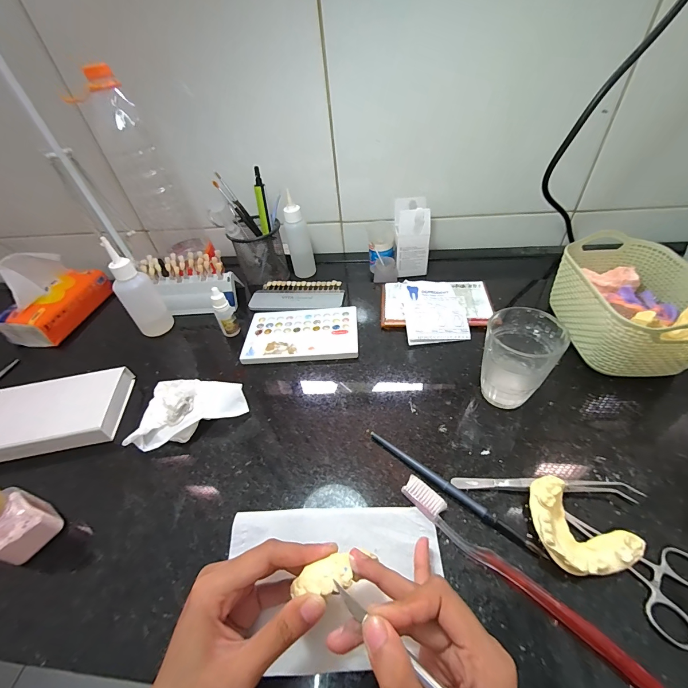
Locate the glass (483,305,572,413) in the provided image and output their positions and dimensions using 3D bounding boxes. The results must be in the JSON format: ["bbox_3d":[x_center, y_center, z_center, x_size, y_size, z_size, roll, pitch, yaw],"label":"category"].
[{"bbox_3d":[0.176,0.020,0.336,0.069,0.091,0.064,18,50,23],"label":"glass"}]

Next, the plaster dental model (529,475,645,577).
[{"bbox_3d":[0.176,0.145,0.251,0.048,0.029,0.072,-37,52,-27],"label":"plaster dental model"}]

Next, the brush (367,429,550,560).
[{"bbox_3d":[0.090,0.127,0.297,0.171,0.010,0.009,31,56,32],"label":"brush"}]

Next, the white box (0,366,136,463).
[{"bbox_3d":[-0.375,0.088,0.386,0.219,0.034,0.092,-10,45,-3],"label":"white box"}]

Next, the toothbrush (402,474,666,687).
[{"bbox_3d":[0.123,0.171,0.246,0.020,0.011,0.187,-37,51,-27],"label":"toothbrush"}]

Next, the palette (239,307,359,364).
[{"bbox_3d":[-0.058,-0.014,0.459,0.154,0.012,0.098,-2,45,5],"label":"palette"}]

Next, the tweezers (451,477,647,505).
[{"bbox_3d":[0.174,0.123,0.286,0.151,0.013,0.014,2,45,9],"label":"tweezers"}]

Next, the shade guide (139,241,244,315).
[{"bbox_3d":[-0.240,-0.093,0.512,0.137,0.074,0.066,-7,44,0],"label":"shade guide"}]

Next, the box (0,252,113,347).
[{"bbox_3d":[-0.567,-0.102,0.628,0.096,0.129,0.178,4,46,11],"label":"box"}]

